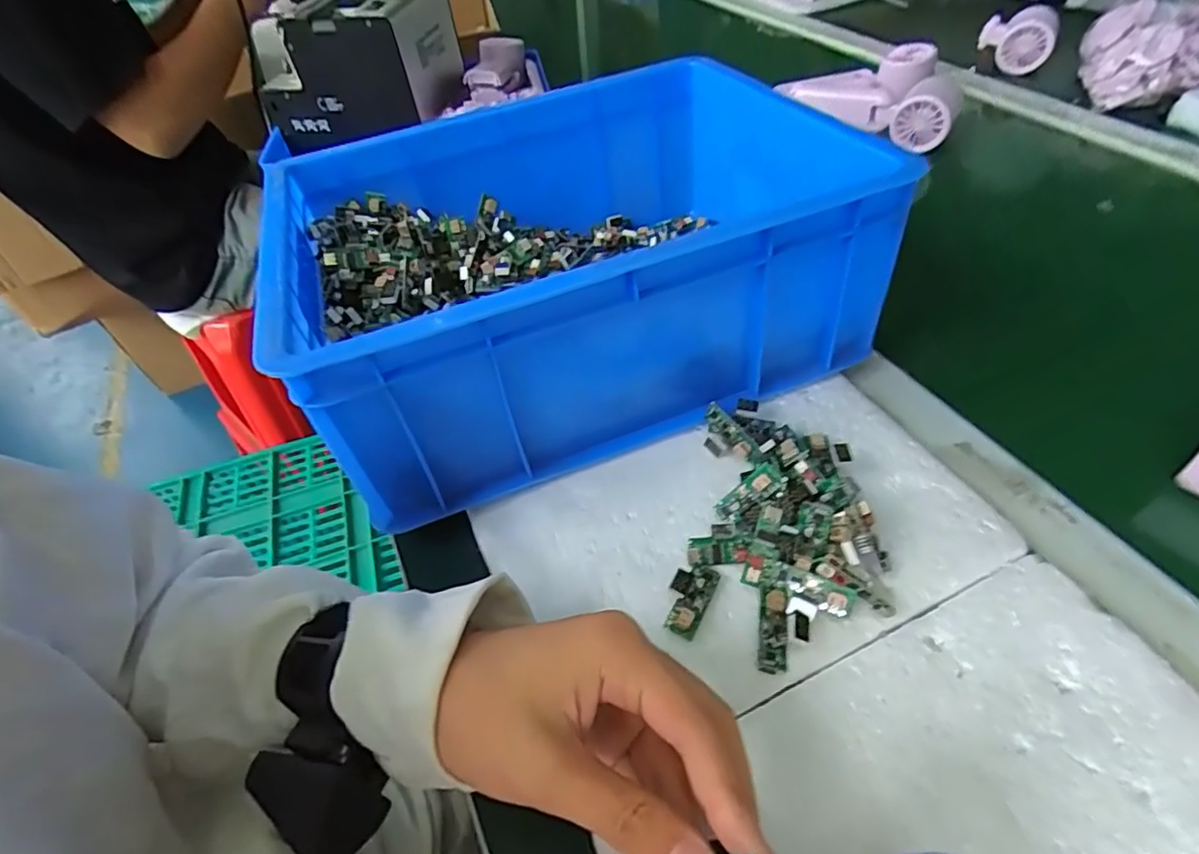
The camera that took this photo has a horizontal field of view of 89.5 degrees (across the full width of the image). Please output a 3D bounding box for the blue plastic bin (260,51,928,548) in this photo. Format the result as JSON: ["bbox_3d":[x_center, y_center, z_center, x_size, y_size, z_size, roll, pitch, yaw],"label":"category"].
[{"bbox_3d":[-0.023,-0.119,0.403,0.326,0.123,0.257,-19,49,-10],"label":"blue plastic bin"}]

